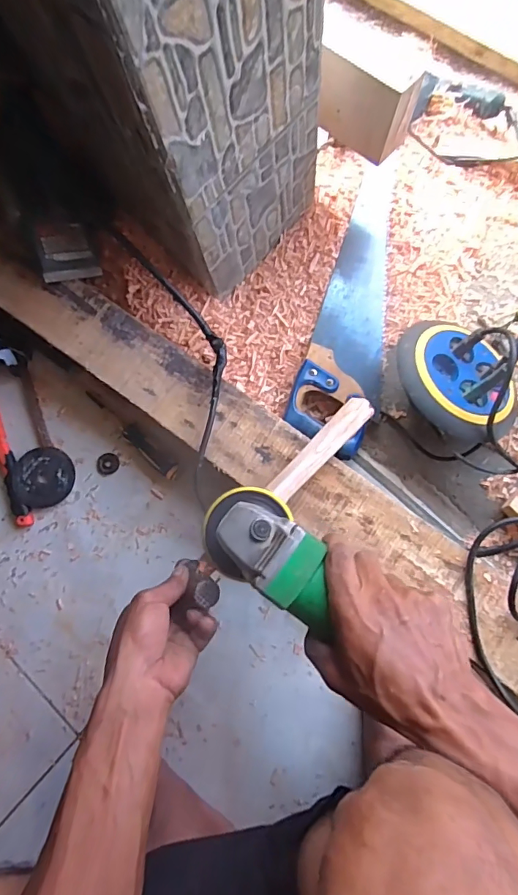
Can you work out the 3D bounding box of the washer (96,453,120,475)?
[{"bbox_3d":[-0.212,0.022,0.629,0.032,0.004,0.029,-32,80,0],"label":"washer"}]

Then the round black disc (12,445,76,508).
[{"bbox_3d":[-0.297,0.041,0.623,0.078,0.016,0.082,9,83,7],"label":"round black disc"}]

